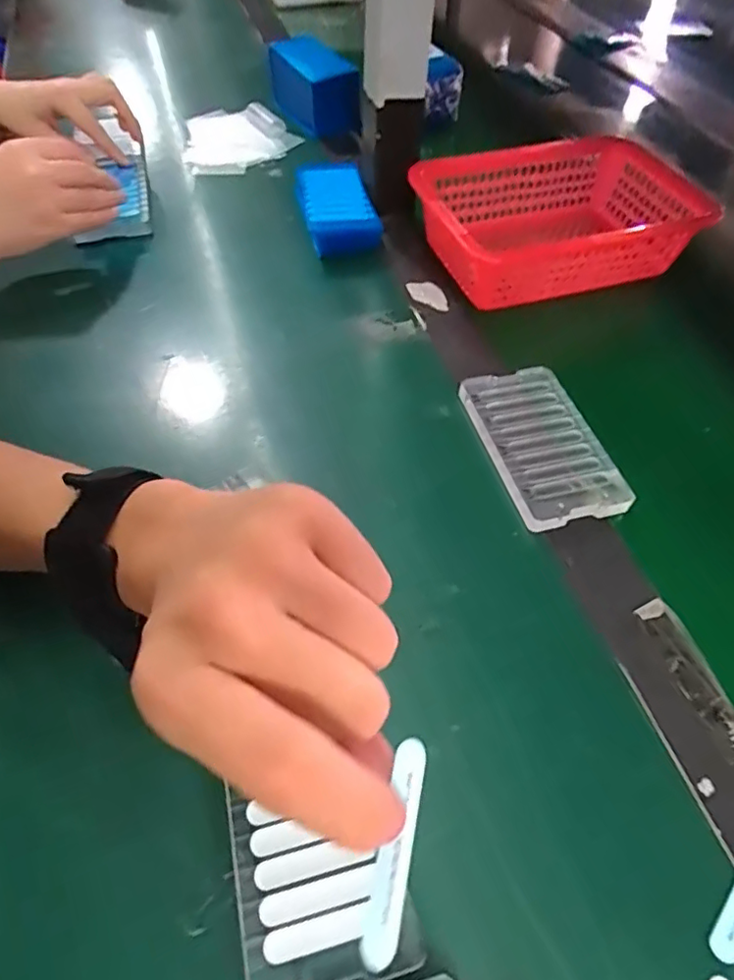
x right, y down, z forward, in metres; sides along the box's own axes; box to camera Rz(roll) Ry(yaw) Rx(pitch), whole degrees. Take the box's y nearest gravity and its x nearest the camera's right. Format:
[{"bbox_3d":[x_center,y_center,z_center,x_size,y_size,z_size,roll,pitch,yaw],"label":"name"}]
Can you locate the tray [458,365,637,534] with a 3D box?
[{"bbox_3d":[0.114,-0.031,0.383,0.067,0.013,0.119,-13,55,-10],"label":"tray"}]

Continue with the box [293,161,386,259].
[{"bbox_3d":[-0.028,-0.253,0.532,0.061,0.031,0.107,-9,54,-7],"label":"box"}]

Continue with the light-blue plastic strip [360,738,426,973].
[{"bbox_3d":[0.008,0.093,0.154,0.008,0.005,0.052,11,58,8],"label":"light-blue plastic strip"}]

